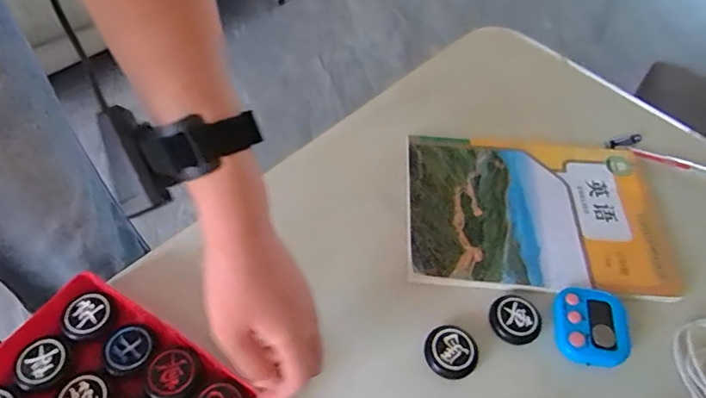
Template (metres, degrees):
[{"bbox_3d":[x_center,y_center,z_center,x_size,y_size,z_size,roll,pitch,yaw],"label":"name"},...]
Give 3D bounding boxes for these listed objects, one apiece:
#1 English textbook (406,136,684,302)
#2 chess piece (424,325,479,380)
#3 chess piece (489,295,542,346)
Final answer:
[{"bbox_3d":[0.183,0.010,0.531,0.251,0.012,0.182,5,52,1],"label":"English textbook"},{"bbox_3d":[0.084,0.130,0.446,0.044,0.011,0.041,10,52,4],"label":"chess piece"},{"bbox_3d":[0.143,0.107,0.465,0.042,0.015,0.040,2,52,-2],"label":"chess piece"}]

